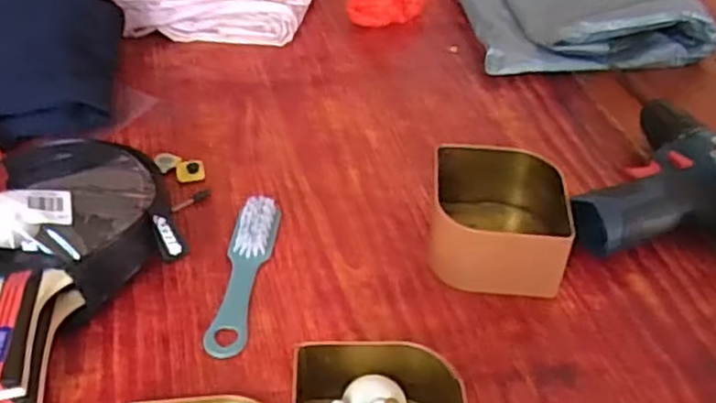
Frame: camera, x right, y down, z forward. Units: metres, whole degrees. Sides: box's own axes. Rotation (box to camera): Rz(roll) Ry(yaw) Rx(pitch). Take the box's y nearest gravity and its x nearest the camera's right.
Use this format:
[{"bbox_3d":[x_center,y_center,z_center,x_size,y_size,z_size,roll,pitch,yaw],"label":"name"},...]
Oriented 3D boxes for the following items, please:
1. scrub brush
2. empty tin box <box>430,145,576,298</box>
[{"bbox_3d":[-0.085,0.051,0.554,0.034,0.014,0.145,3,44,3],"label":"scrub brush"},{"bbox_3d":[0.105,0.016,0.554,0.098,0.060,0.099,7,44,7],"label":"empty tin box"}]

